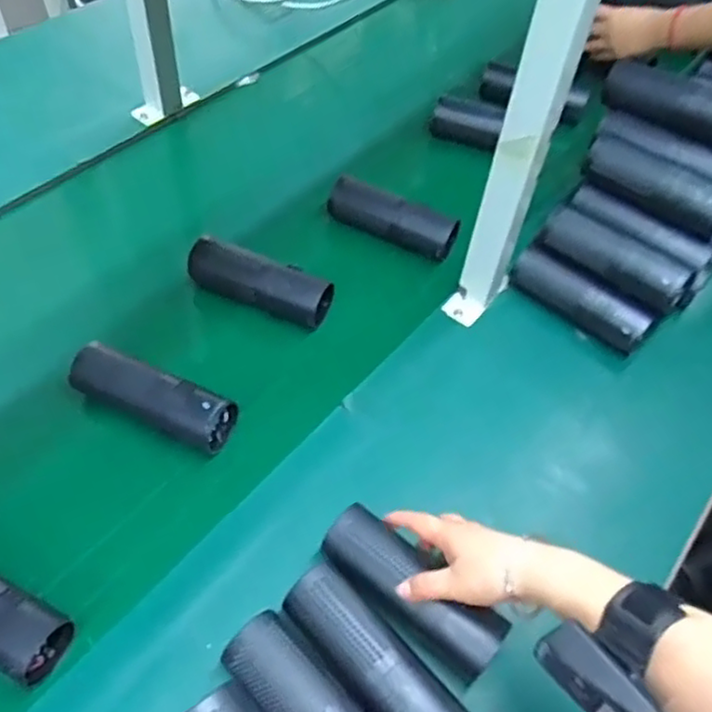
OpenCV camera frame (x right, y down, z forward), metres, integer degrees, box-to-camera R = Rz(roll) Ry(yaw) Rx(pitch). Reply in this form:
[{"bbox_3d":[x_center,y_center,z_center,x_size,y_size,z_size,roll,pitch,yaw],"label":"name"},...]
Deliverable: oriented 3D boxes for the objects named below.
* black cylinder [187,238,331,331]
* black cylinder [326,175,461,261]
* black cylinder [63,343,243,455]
[{"bbox_3d":[-0.107,-0.082,0.751,0.170,0.048,0.048,19,53,9],"label":"black cylinder"},{"bbox_3d":[0.045,-0.164,0.836,0.169,0.053,0.045,26,55,13],"label":"black cylinder"},{"bbox_3d":[-0.201,0.043,0.668,0.168,0.057,0.062,25,54,13],"label":"black cylinder"}]

